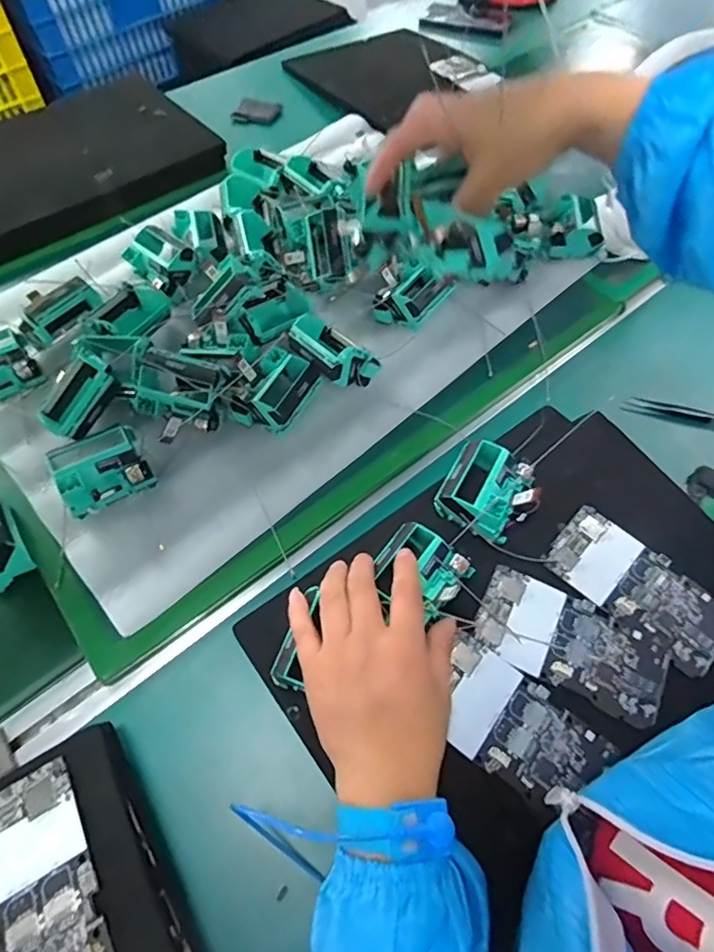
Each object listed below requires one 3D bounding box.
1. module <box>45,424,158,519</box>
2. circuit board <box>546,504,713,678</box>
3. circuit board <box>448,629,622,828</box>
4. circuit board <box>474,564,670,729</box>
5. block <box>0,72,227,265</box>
[{"bbox_3d":[-0.210,-0.006,0.449,0.067,0.039,0.061,-29,63,-16],"label":"module"},{"bbox_3d":[0.211,0.082,0.409,0.128,0.005,0.067,38,67,21],"label":"circuit board"},{"bbox_3d":[0.103,0.166,0.362,0.114,0.005,0.066,35,66,20],"label":"circuit board"},{"bbox_3d":[0.153,0.118,0.390,0.127,0.004,0.064,23,62,14],"label":"circuit board"},{"bbox_3d":[-0.370,-0.396,0.706,0.355,0.039,0.260,-36,65,-19],"label":"block"}]

